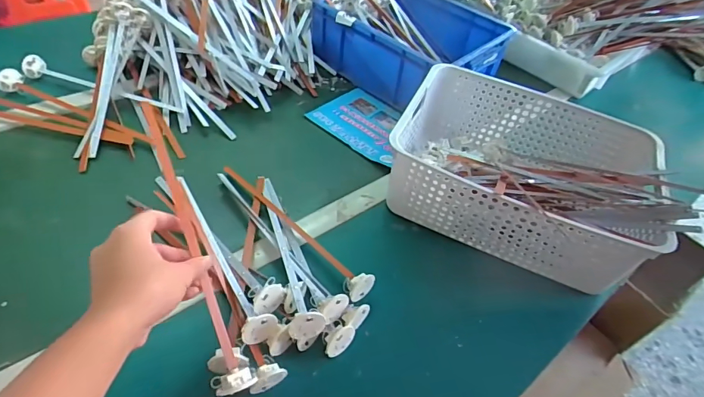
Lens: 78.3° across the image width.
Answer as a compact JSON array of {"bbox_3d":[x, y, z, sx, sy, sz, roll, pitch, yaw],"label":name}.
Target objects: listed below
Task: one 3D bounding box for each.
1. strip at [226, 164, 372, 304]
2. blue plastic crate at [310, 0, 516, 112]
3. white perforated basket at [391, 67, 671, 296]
[{"bbox_3d":[-0.083,0.029,0.581,0.028,0.029,0.290,-31,58,-32],"label":"strip"},{"bbox_3d":[0.121,-0.308,0.871,0.290,0.112,0.318,-27,56,-30],"label":"blue plastic crate"},{"bbox_3d":[0.241,-0.040,0.621,0.344,0.117,0.269,21,47,10],"label":"white perforated basket"}]

